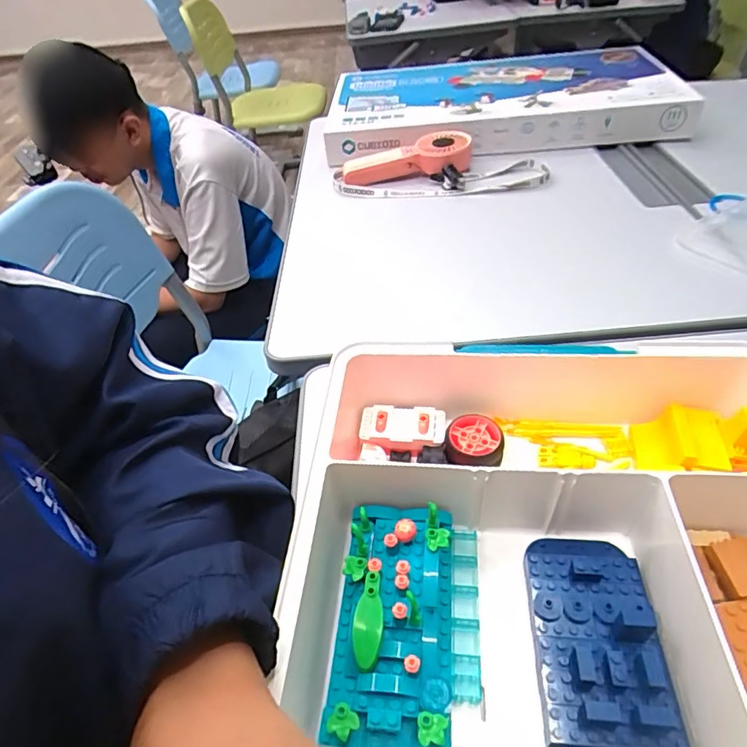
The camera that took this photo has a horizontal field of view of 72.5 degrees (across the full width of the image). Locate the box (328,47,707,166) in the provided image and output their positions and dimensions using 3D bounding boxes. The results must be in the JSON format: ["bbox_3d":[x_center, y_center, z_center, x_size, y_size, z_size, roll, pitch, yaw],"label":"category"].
[{"bbox_3d":[0.195,-0.460,0.855,0.530,0.071,0.324,-2,44,4],"label":"box"}]

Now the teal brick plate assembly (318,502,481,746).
[{"bbox_3d":[0.020,0.135,0.284,0.078,0.038,0.128,2,45,8],"label":"teal brick plate assembly"}]

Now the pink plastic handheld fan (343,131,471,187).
[{"bbox_3d":[0.047,-0.315,0.745,0.183,0.043,0.082,-2,44,4],"label":"pink plastic handheld fan"}]

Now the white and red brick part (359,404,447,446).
[{"bbox_3d":[0.022,0.037,0.382,0.063,0.008,0.031,3,45,9],"label":"white and red brick part"}]

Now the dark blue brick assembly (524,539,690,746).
[{"bbox_3d":[0.119,0.144,0.272,0.062,0.029,0.124,0,44,6],"label":"dark blue brick assembly"}]

